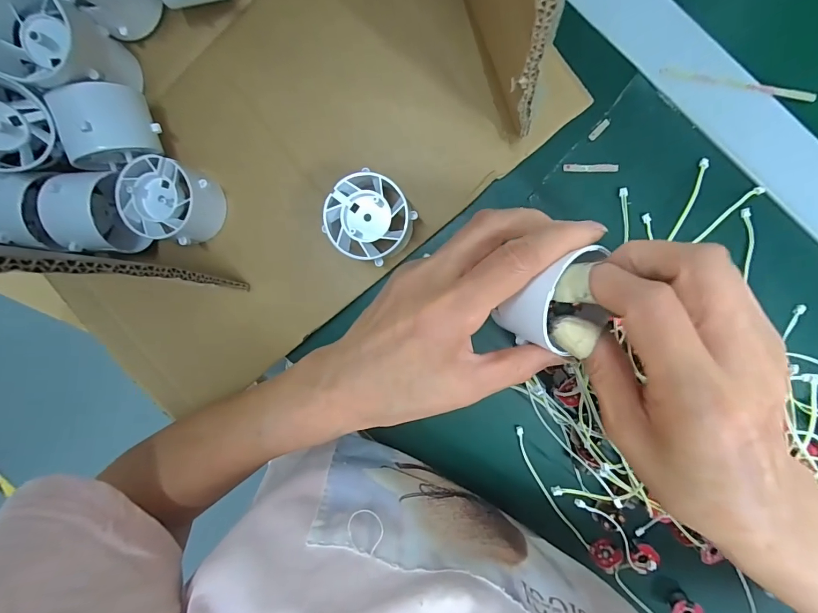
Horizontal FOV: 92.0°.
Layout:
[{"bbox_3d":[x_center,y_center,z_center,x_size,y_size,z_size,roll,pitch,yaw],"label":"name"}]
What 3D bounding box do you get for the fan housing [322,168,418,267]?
[{"bbox_3d":[-0.022,-0.052,0.241,0.049,0.038,0.046,1,99,8],"label":"fan housing"}]

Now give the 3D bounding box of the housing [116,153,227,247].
[{"bbox_3d":[-0.146,-0.065,0.247,0.047,0.037,0.045,1,99,8],"label":"housing"}]

